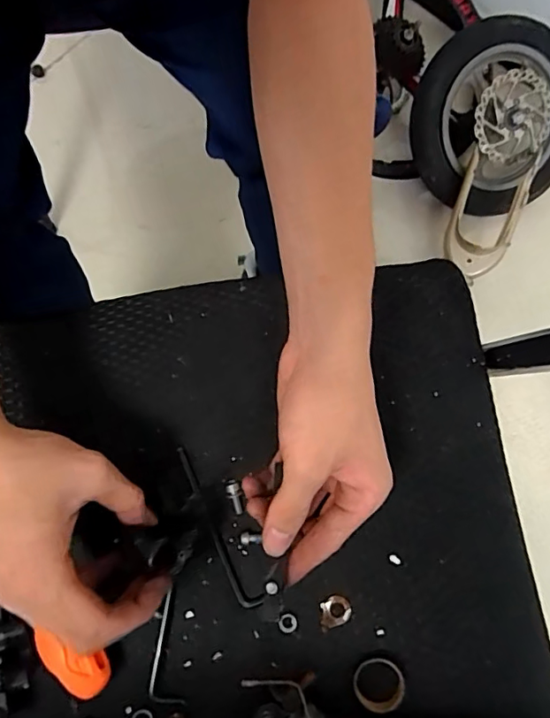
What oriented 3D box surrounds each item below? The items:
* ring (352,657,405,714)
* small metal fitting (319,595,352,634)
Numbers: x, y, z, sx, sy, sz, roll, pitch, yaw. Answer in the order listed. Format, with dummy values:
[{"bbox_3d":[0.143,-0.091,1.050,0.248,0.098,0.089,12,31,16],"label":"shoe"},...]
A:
[{"bbox_3d":[0.067,0.212,0.332,0.032,0.007,0.034,0,78,-1],"label":"ring"},{"bbox_3d":[0.040,0.171,0.345,0.023,0.004,0.018,-22,79,-5],"label":"small metal fitting"}]

